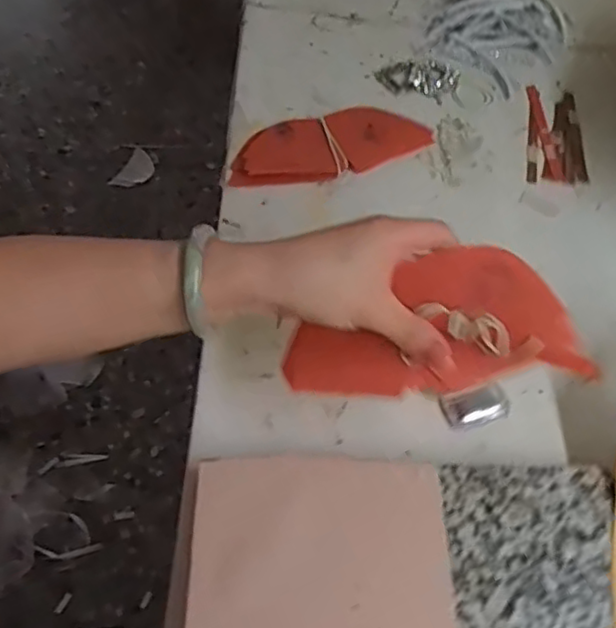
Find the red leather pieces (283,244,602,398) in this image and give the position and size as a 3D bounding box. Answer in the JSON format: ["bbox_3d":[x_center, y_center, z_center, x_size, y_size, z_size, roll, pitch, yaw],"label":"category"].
[{"bbox_3d":[0.071,0.009,0.405,0.182,0.085,0.028,-9,12,11],"label":"red leather pieces"}]

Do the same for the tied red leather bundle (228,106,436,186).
[{"bbox_3d":[0.021,-0.162,0.631,0.197,0.012,0.078,-17,60,-15],"label":"tied red leather bundle"}]

